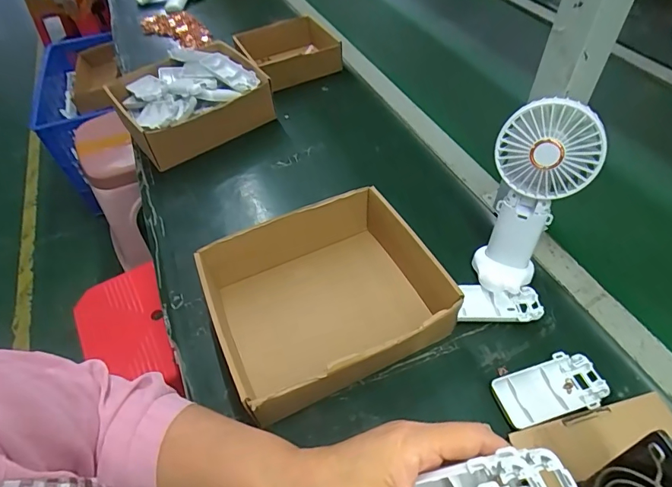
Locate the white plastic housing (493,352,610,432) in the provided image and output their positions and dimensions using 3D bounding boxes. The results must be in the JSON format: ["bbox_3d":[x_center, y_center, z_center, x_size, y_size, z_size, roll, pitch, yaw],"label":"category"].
[{"bbox_3d":[0.193,0.132,0.384,0.093,0.014,0.047,-16,51,-8],"label":"white plastic housing"}]

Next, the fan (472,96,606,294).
[{"bbox_3d":[0.184,-0.032,0.409,0.085,0.183,0.085,18,54,19],"label":"fan"}]

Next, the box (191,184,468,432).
[{"bbox_3d":[-0.013,0.055,0.432,0.206,0.080,0.188,-23,52,-13],"label":"box"}]

